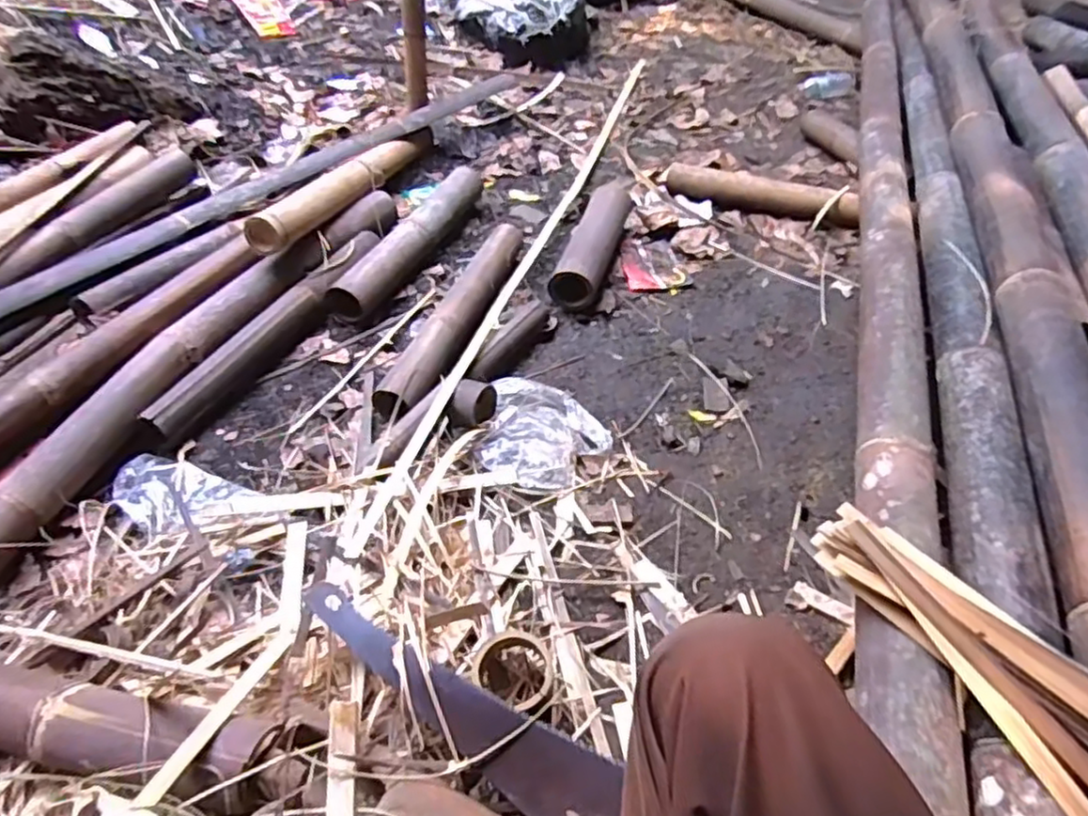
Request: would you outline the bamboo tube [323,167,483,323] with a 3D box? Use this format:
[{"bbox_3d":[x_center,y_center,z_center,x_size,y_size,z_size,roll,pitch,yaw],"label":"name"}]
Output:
[{"bbox_3d":[-0.248,-0.337,1.329,0.071,0.070,0.478,16,48,20],"label":"bamboo tube"}]

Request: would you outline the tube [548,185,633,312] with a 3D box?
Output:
[{"bbox_3d":[0.094,-0.317,1.313,0.081,0.070,0.362,9,46,14],"label":"tube"}]

